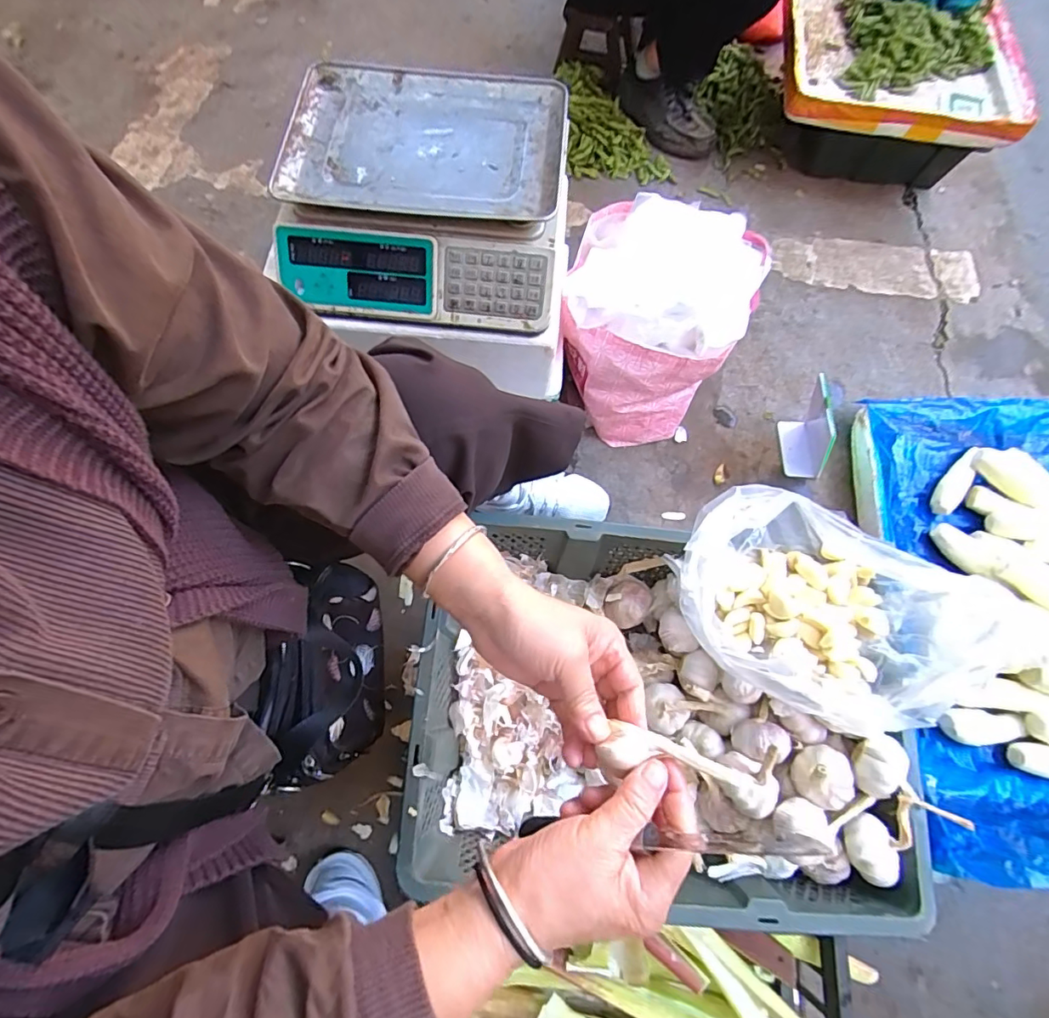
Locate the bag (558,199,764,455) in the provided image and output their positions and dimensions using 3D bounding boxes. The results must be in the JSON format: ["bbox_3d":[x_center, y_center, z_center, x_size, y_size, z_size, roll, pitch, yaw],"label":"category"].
[{"bbox_3d":[0.195,-0.282,0.827,0.261,0.271,0.263,14,69,4],"label":"bag"}]

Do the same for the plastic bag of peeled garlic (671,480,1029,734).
[{"bbox_3d":[0.276,0.092,0.493,0.268,0.083,0.194,28,71,9],"label":"plastic bag of peeled garlic"}]

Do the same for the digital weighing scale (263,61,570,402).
[{"bbox_3d":[-0.119,-0.373,0.653,0.319,0.137,0.321,4,69,0],"label":"digital weighing scale"}]

